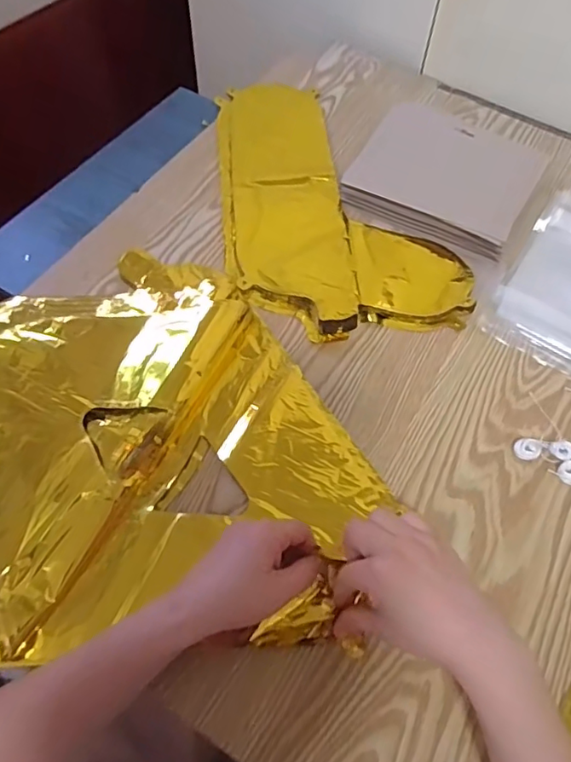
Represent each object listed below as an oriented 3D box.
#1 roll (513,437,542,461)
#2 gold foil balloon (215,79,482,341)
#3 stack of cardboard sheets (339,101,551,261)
[{"bbox_3d":[0.213,0.059,0.487,0.022,0.008,0.020,2,59,-3],"label":"roll"},{"bbox_3d":[0.048,-0.212,0.634,0.231,0.020,0.377,-6,60,-7],"label":"gold foil balloon"},{"bbox_3d":[0.186,-0.243,0.643,0.193,0.029,0.162,28,62,13],"label":"stack of cardboard sheets"}]

